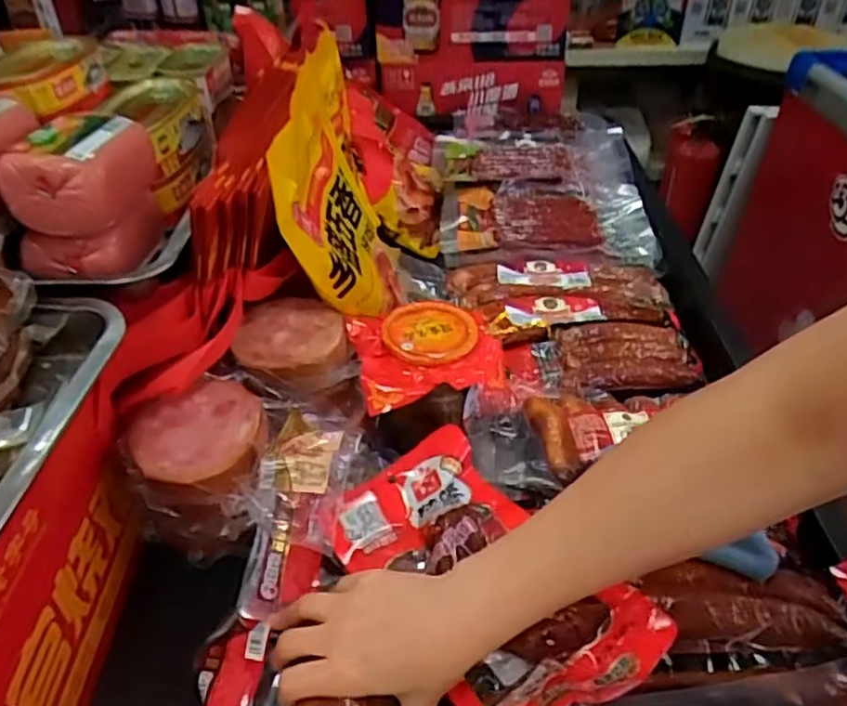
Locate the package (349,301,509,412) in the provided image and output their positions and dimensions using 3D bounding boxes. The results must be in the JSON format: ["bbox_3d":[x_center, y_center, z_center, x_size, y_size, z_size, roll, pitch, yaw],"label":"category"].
[{"bbox_3d":[0.003,-0.005,0.568,0.120,0.033,0.098,-9,40,-10],"label":"package"}]

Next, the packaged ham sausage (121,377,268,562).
[{"bbox_3d":[-0.166,0.093,0.511,0.104,0.111,0.102,1,39,2],"label":"packaged ham sausage"}]

